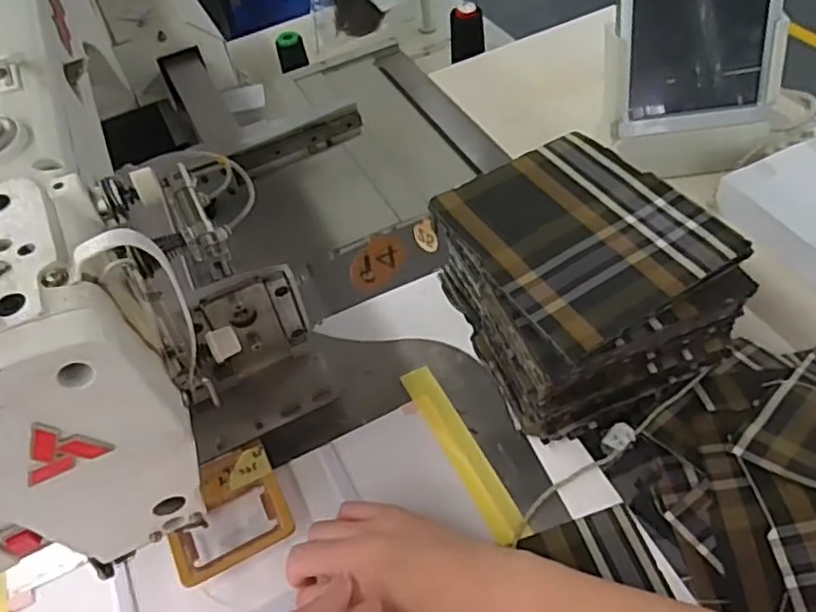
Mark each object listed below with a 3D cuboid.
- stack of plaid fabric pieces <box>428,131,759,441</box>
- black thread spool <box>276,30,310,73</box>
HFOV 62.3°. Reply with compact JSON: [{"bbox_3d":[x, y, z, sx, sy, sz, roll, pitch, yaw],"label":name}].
[{"bbox_3d":[0.127,-0.014,0.512,0.155,0.129,0.177,-20,50,-10],"label":"stack of plaid fabric pieces"},{"bbox_3d":[-0.165,-0.363,0.961,0.039,0.051,0.041,-16,50,-7],"label":"black thread spool"}]

